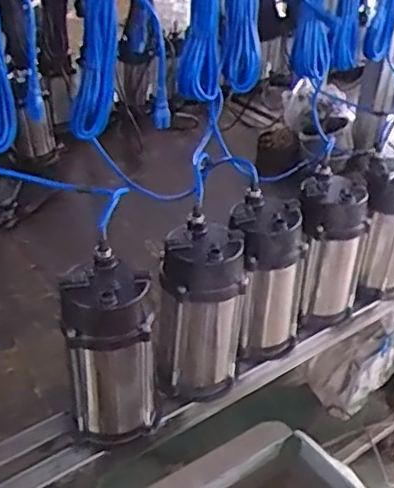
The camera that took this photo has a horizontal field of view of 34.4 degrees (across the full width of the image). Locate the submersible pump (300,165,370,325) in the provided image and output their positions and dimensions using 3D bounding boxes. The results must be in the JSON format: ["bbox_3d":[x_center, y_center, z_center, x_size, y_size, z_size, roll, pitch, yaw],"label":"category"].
[{"bbox_3d":[0.233,0.019,1.141,0.121,0.260,0.118,7,33,4],"label":"submersible pump"}]

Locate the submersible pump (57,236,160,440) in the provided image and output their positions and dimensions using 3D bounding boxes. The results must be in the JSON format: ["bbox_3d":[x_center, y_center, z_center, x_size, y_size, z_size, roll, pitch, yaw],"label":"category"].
[{"bbox_3d":[-0.119,0.155,0.886,0.119,0.259,0.104,-5,34,-14],"label":"submersible pump"}]

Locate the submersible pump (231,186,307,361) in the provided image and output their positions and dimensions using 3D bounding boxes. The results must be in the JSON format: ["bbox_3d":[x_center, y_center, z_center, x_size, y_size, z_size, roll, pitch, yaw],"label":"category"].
[{"bbox_3d":[0.110,0.072,1.052,0.127,0.261,0.140,7,33,4],"label":"submersible pump"}]

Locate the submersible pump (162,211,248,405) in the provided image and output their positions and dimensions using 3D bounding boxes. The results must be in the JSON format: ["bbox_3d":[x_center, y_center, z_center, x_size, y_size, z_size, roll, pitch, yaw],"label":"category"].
[{"bbox_3d":[0.005,0.106,0.980,0.123,0.253,0.105,-1,33,-8],"label":"submersible pump"}]

